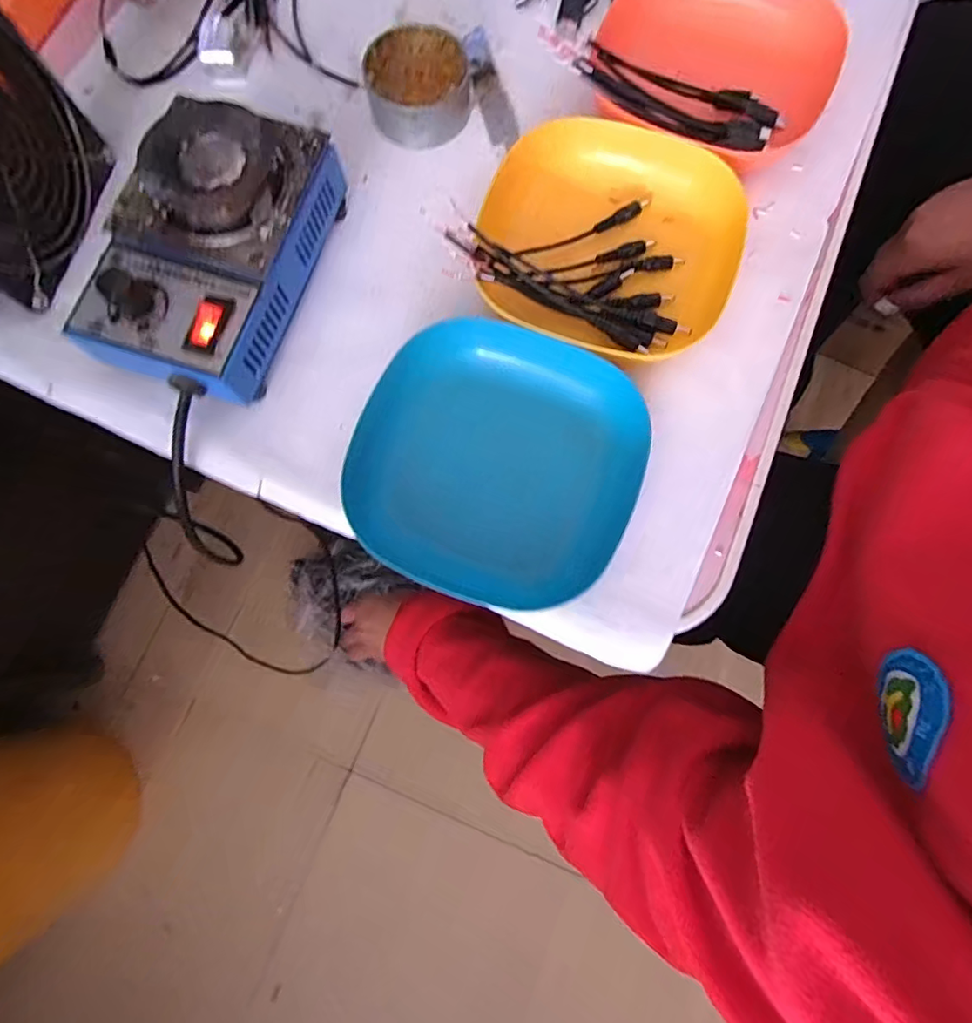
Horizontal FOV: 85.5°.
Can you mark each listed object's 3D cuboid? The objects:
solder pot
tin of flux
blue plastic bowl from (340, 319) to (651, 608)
[{"bbox_3d":[-0.148,-0.141,0.285,0.093,0.059,0.152,20,79,4],"label":"solder pot"},{"bbox_3d":[-0.043,-0.264,0.329,0.062,0.027,0.062,6,78,1],"label":"tin of flux"},{"bbox_3d":[0.006,-0.025,0.271,0.137,0.036,0.135,19,79,3],"label":"blue plastic bowl"}]

